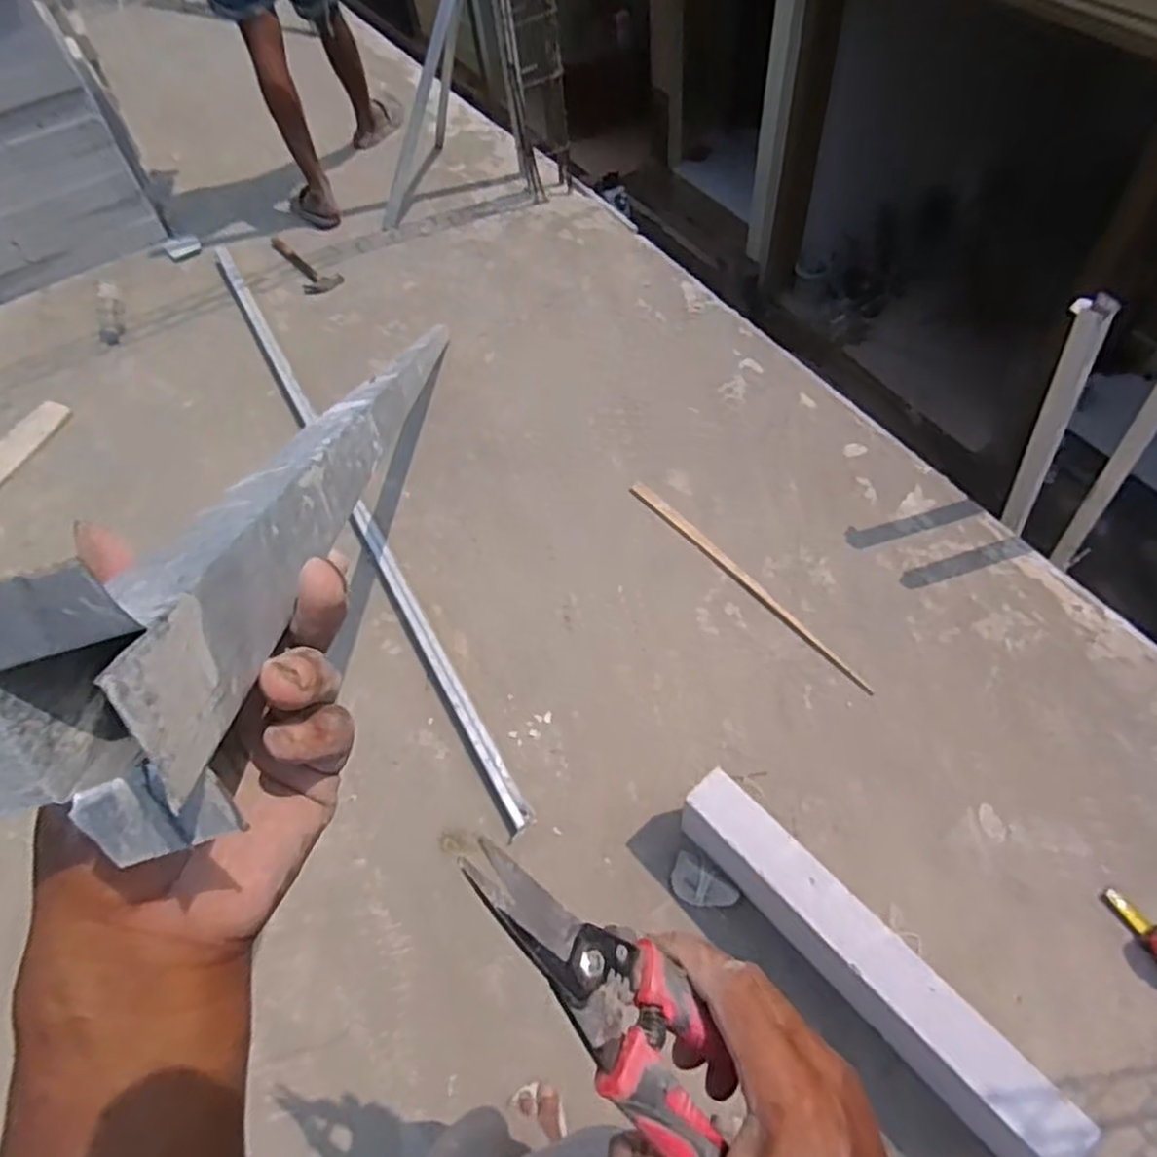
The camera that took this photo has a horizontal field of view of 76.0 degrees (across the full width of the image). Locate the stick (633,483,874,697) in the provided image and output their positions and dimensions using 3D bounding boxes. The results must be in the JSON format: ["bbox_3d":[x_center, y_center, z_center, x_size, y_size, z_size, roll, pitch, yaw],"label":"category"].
[{"bbox_3d":[0.337,0.001,1.530,0.029,0.012,0.650,-35,62,-16],"label":"stick"}]

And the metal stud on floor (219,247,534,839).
[{"bbox_3d":[-0.598,-0.290,1.773,0.044,0.047,1.999,-28,60,-12],"label":"metal stud on floor"}]

